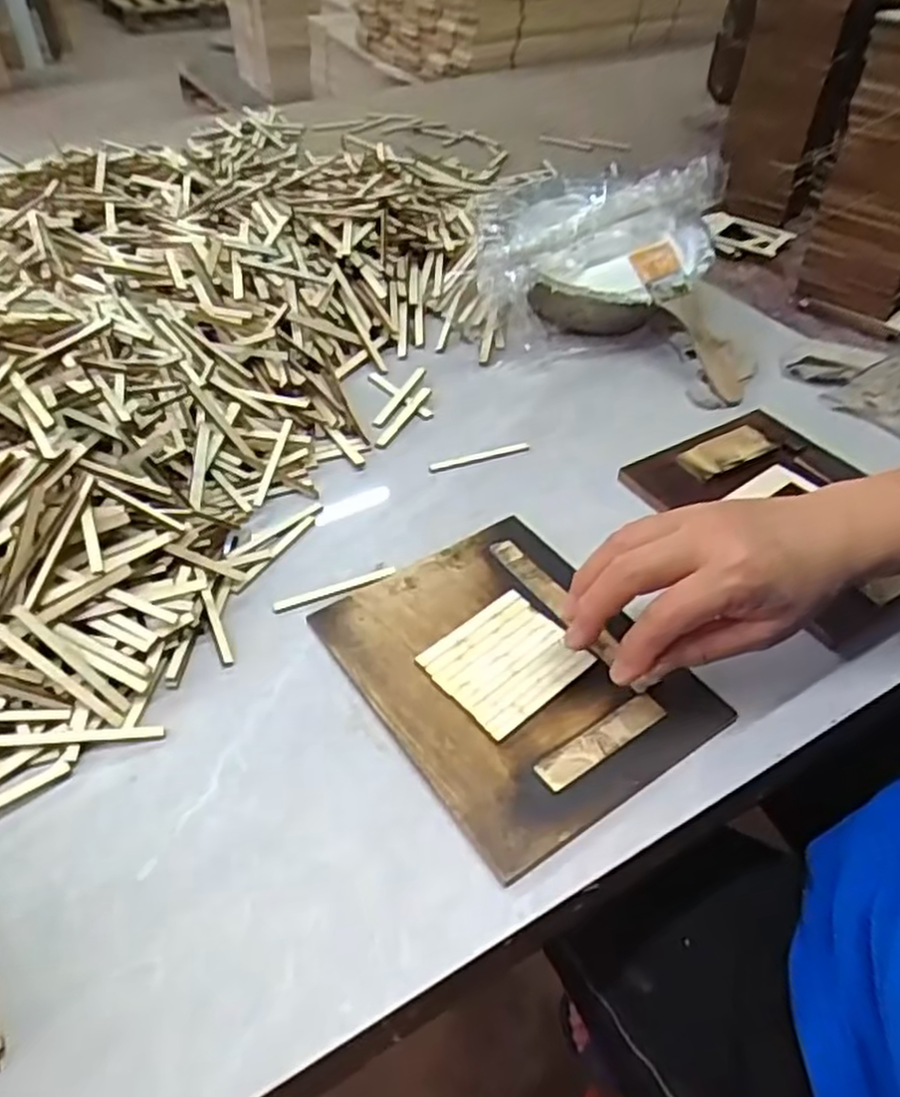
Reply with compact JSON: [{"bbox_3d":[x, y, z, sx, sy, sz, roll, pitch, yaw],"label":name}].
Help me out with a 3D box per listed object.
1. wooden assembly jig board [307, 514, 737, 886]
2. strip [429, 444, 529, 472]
[{"bbox_3d":[0.034,0.065,0.449,0.157,0.009,0.198,-25,50,-24],"label":"wooden assembly jig board"},{"bbox_3d":[0.023,-0.069,0.595,0.081,0.004,0.010,-14,46,-15],"label":"strip"}]

